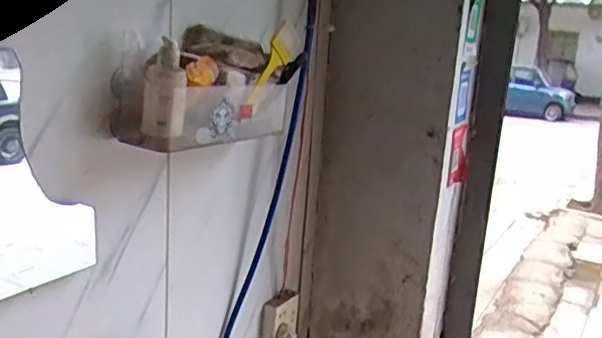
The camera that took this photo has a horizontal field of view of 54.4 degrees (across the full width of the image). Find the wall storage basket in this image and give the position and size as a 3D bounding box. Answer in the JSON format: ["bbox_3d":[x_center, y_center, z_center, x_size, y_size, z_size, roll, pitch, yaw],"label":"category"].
[{"bbox_3d":[-0.109,-0.105,0.752,0.075,0.130,0.260,13,17,35],"label":"wall storage basket"}]

